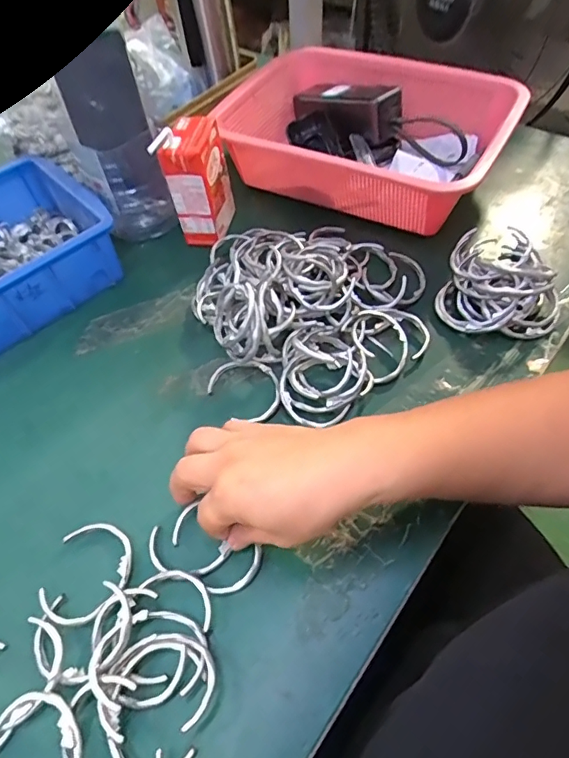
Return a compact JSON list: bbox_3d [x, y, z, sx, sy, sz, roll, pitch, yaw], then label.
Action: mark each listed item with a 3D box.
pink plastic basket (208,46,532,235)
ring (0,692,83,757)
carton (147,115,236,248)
[{"bbox_3d":[0.084,-0.268,0.539,0.293,0.083,0.205,21,58,18],"label":"pink plastic basket"},{"bbox_3d":[-0.137,0.212,0.270,0.052,0.019,0.066,-18,55,-9],"label":"ring"},{"bbox_3d":[-0.088,-0.199,0.498,0.044,0.110,0.076,9,55,11],"label":"carton"}]

